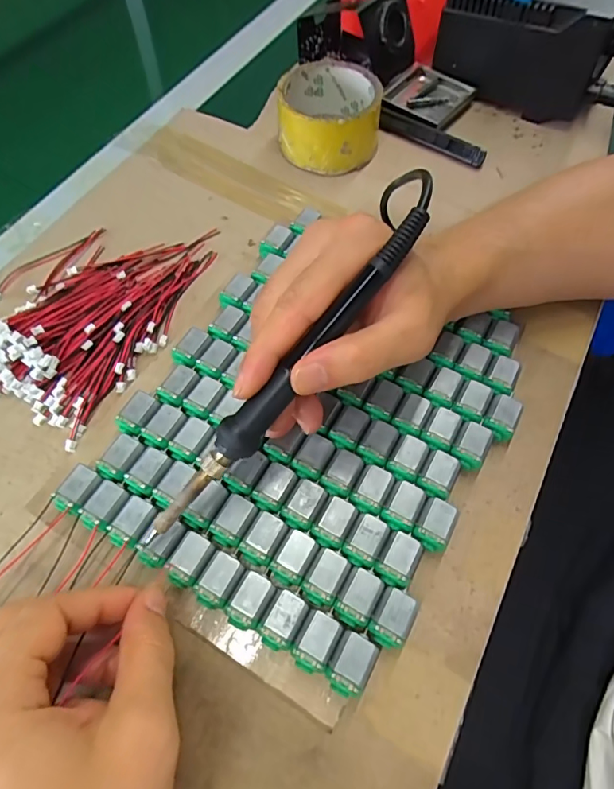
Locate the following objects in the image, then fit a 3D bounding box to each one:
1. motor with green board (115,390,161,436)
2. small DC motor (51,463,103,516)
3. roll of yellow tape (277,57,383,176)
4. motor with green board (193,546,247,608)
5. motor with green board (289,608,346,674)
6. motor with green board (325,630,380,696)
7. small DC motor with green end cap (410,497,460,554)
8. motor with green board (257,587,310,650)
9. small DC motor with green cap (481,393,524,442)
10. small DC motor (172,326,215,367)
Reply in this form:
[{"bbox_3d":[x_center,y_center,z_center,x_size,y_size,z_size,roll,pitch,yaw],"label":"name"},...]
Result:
[{"bbox_3d":[-0.104,0.014,0.293,0.018,0.014,0.027,21,64,10],"label":"motor with green board"},{"bbox_3d":[-0.130,0.056,0.273,0.018,0.016,0.026,21,64,10],"label":"small DC motor"},{"bbox_3d":[0.019,-0.235,0.404,0.083,0.051,0.083,2,62,1],"label":"roll of yellow tape"},{"bbox_3d":[-0.046,0.098,0.251,0.019,0.016,0.027,26,65,13],"label":"motor with green board"},{"bbox_3d":[0.005,0.125,0.239,0.019,0.017,0.027,27,65,13],"label":"motor with green board"},{"bbox_3d":[0.022,0.132,0.235,0.018,0.017,0.028,26,65,13],"label":"motor with green board"},{"bbox_3d":[0.070,0.074,0.265,0.018,0.017,0.028,28,65,13],"label":"small DC motor with green end cap"},{"bbox_3d":[-0.011,0.116,0.244,0.017,0.018,0.027,23,64,11],"label":"motor with green board"},{"bbox_3d":[0.119,0.015,0.294,0.019,0.016,0.027,27,65,13],"label":"small DC motor with green cap"},{"bbox_3d":[-0.076,-0.029,0.315,0.019,0.015,0.027,24,64,12],"label":"small DC motor"}]

